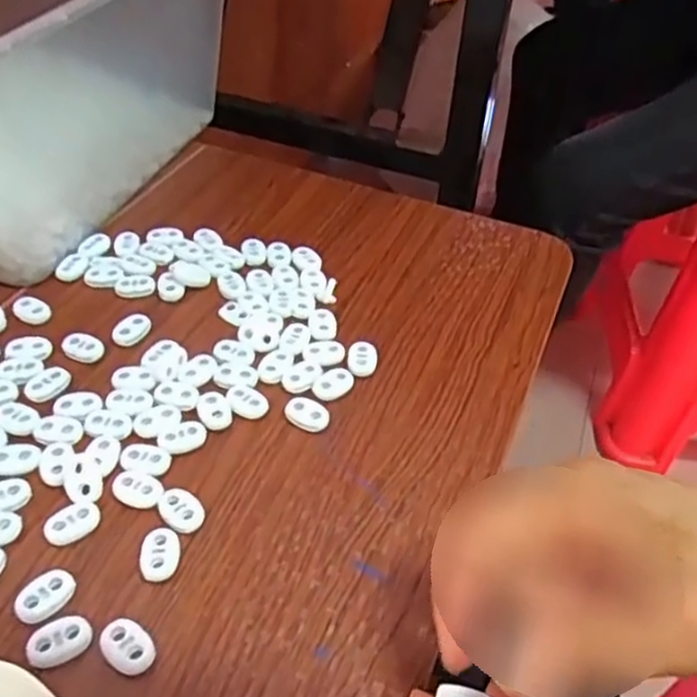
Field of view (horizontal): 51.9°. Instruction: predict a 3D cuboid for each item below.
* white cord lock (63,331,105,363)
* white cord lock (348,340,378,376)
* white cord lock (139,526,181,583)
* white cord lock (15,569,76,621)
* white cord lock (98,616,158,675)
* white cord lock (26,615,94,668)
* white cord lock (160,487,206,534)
[{"bbox_3d":[-0.141,-0.001,0.381,0.023,0.006,0.014,19,46,15],"label":"white cord lock"},{"bbox_3d":[0.008,0.004,0.382,0.015,0.006,0.022,2,44,-2],"label":"white cord lock"},{"bbox_3d":[-0.077,0.084,0.295,0.015,0.004,0.023,4,44,1],"label":"white cord lock"},{"bbox_3d":[-0.118,0.096,0.278,0.023,0.004,0.015,-30,53,-30],"label":"white cord lock"},{"bbox_3d":[-0.082,0.110,0.265,0.022,0.004,0.016,28,49,23],"label":"white cord lock"},{"bbox_3d":[-0.107,0.108,0.266,0.023,0.004,0.017,-21,49,-24],"label":"white cord lock"},{"bbox_3d":[-0.073,0.070,0.310,0.022,0.004,0.016,35,52,28],"label":"white cord lock"}]

